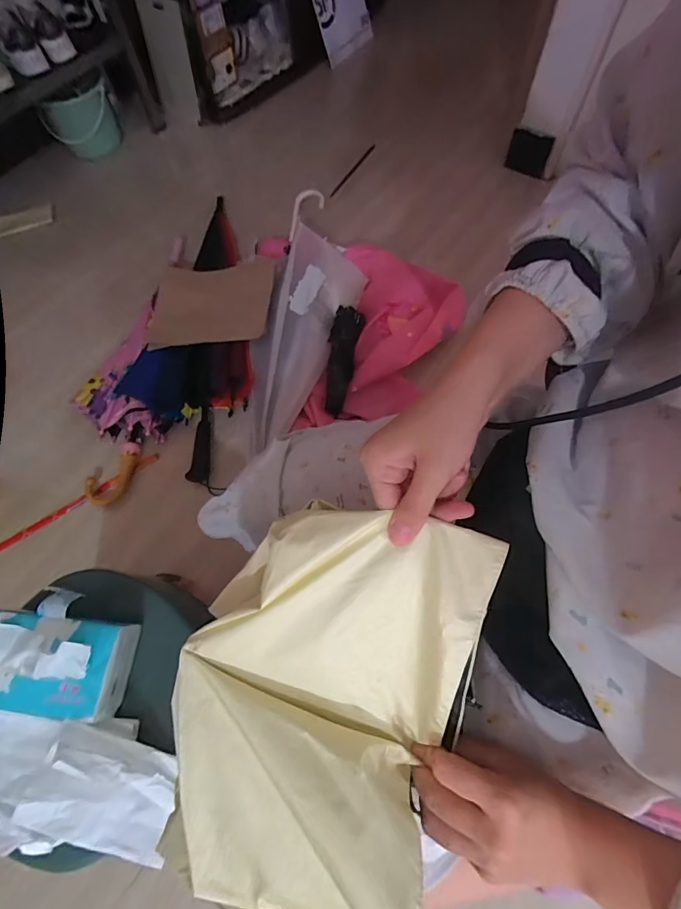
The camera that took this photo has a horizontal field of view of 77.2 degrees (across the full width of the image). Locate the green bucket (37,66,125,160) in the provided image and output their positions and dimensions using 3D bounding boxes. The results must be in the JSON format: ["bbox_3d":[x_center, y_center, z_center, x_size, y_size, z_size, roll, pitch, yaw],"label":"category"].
[{"bbox_3d":[-0.723,-0.946,1.196,0.167,0.160,0.145,-13,65,-3],"label":"green bucket"}]

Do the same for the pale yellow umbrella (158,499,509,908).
[{"bbox_3d":[-0.019,0.171,0.283,0.182,0.085,0.272,18,67,11],"label":"pale yellow umbrella"}]

